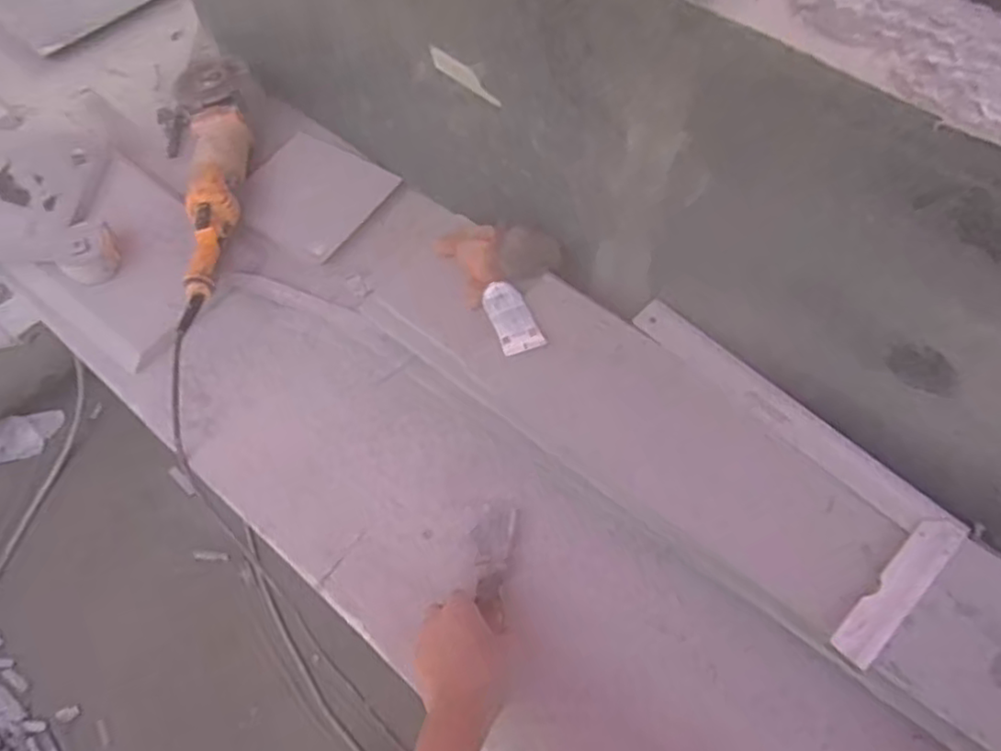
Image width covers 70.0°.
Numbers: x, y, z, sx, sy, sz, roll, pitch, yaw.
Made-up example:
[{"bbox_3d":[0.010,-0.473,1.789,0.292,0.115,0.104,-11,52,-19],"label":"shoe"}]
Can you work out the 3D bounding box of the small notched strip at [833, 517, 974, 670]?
[{"bbox_3d":[0.340,0.179,0.607,0.152,0.010,0.032,-41,68,-19],"label":"small notched strip"}]

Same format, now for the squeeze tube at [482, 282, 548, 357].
[{"bbox_3d":[0.010,-0.063,0.747,0.043,0.009,0.086,-21,63,-10],"label":"squeeze tube"}]

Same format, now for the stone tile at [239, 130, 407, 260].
[{"bbox_3d":[-0.250,-0.239,0.945,0.177,0.012,0.154,28,65,15],"label":"stone tile"}]

